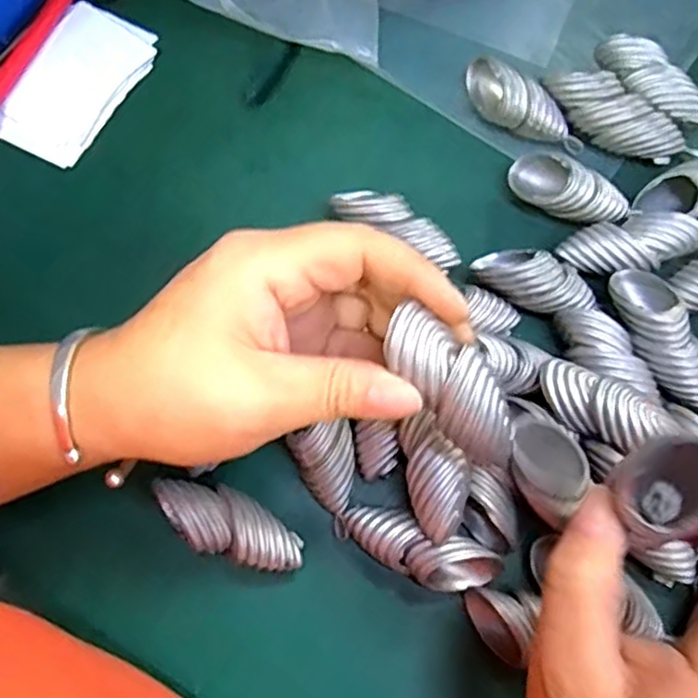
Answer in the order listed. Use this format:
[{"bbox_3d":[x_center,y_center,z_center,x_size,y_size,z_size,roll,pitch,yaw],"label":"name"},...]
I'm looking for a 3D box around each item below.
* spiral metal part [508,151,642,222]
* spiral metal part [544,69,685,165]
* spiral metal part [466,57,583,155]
[{"bbox_3d":[0.106,-0.075,0.328,0.058,0.027,0.024,32,77,9],"label":"spiral metal part"},{"bbox_3d":[0.132,-0.115,0.337,0.070,0.028,0.025,32,76,9],"label":"spiral metal part"},{"bbox_3d":[0.087,-0.120,0.341,0.067,0.027,0.021,33,77,9],"label":"spiral metal part"}]

